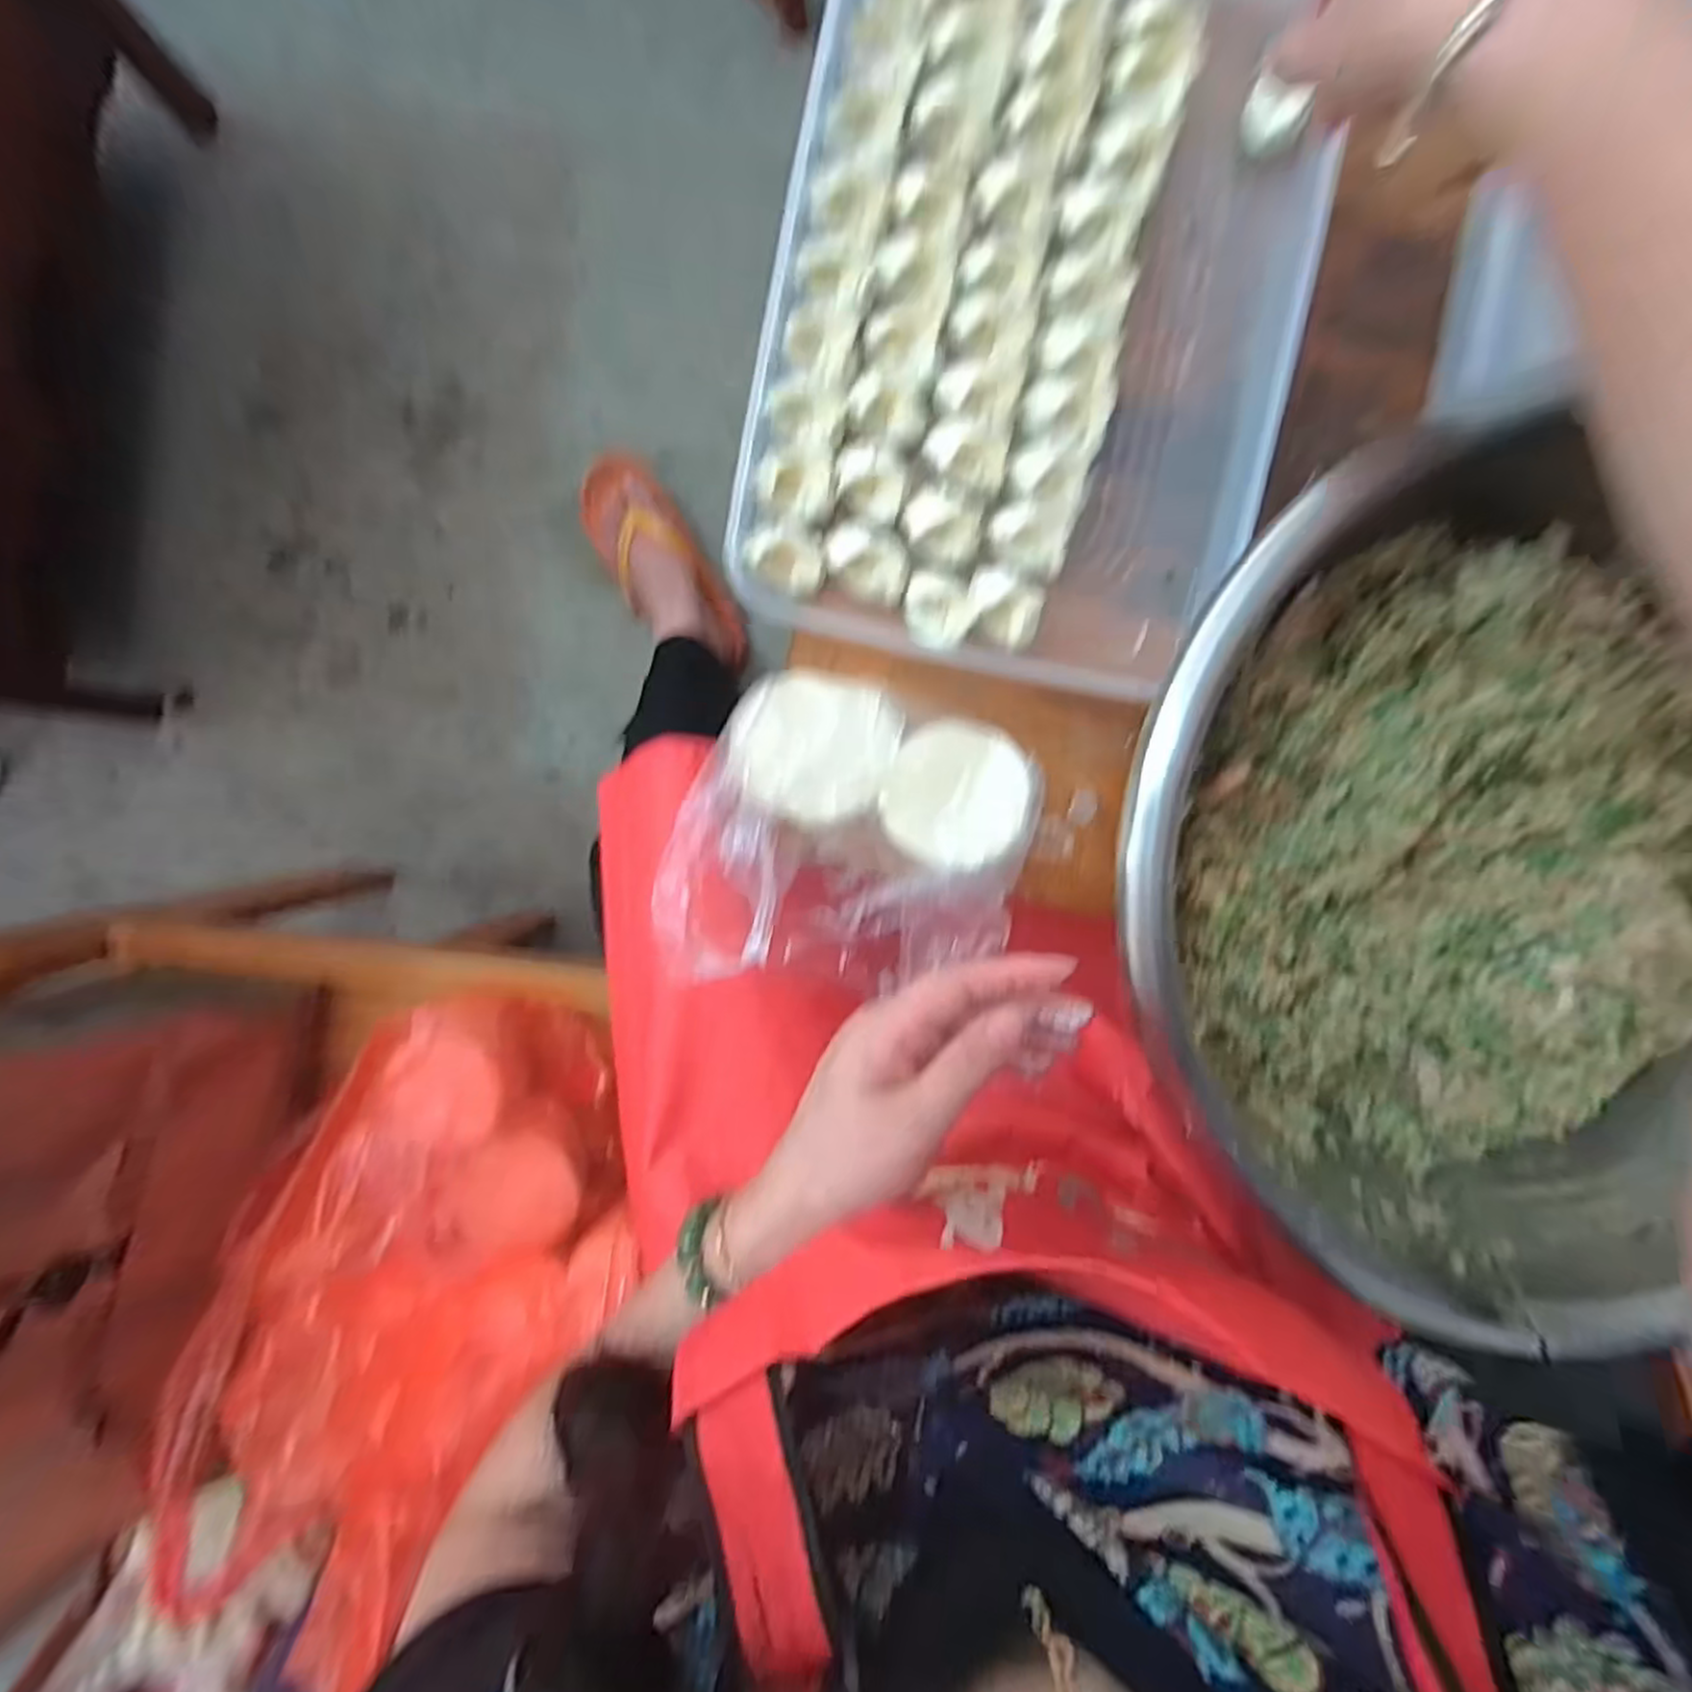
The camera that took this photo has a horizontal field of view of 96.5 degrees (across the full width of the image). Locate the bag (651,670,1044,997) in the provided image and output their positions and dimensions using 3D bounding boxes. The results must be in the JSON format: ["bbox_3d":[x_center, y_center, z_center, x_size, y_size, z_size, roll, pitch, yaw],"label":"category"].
[{"bbox_3d":[0.007,0.001,0.384,0.163,0.076,0.156,22,93,-4],"label":"bag"}]

